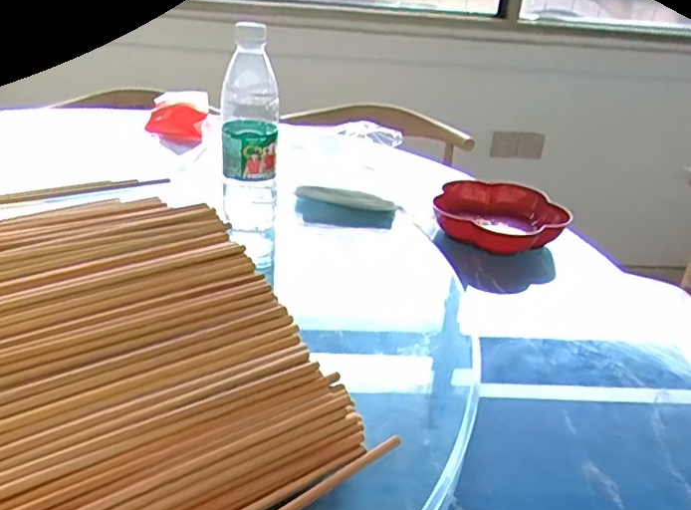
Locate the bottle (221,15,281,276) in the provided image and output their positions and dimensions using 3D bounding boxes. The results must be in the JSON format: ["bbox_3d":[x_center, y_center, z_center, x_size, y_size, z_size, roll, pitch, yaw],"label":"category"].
[{"bbox_3d":[-0.110,-0.122,0.696,0.062,0.265,0.068,0,28,-9],"label":"bottle"}]

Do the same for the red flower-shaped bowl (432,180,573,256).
[{"bbox_3d":[0.194,-0.048,0.791,0.152,0.058,0.159,4,27,-2],"label":"red flower-shaped bowl"}]

